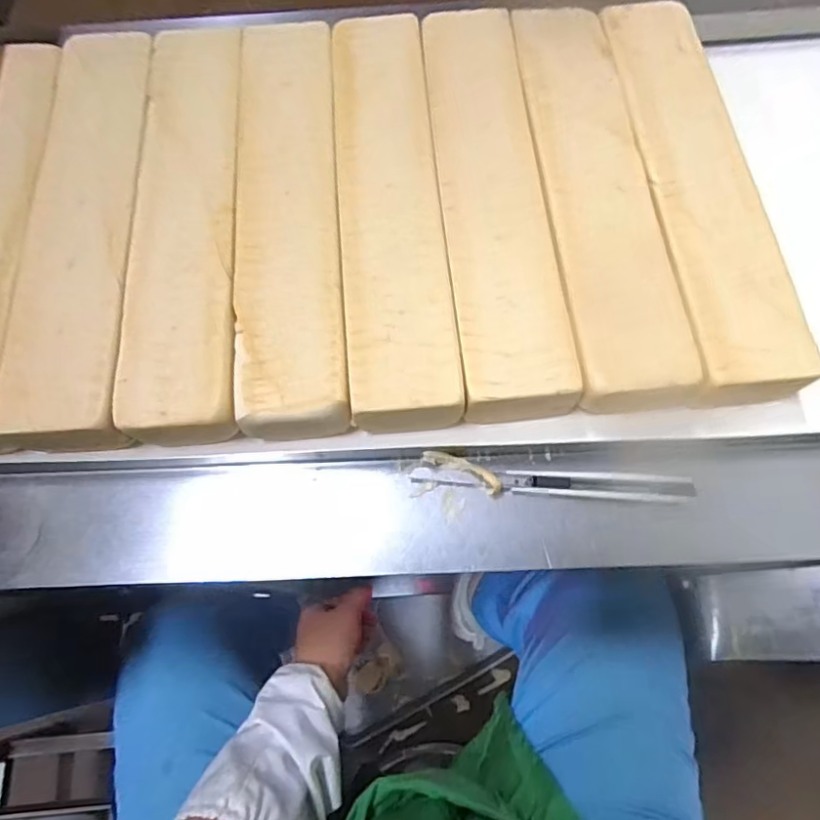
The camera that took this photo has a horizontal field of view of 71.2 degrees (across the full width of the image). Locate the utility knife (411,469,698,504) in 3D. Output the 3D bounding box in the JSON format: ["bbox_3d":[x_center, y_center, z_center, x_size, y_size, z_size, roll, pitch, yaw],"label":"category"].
[{"bbox_3d":[0.099,0.051,0.398,0.187,0.011,0.016,3,70,2],"label":"utility knife"}]

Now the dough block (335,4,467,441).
[{"bbox_3d":[-0.013,-0.155,0.454,0.080,0.054,0.364,-5,69,0],"label":"dough block"}]

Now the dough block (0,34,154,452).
[{"bbox_3d":[-0.251,-0.139,0.448,0.084,0.044,0.364,-5,69,0],"label":"dough block"}]

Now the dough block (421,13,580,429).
[{"bbox_3d":[0.063,-0.163,0.453,0.081,0.054,0.356,-5,70,-1],"label":"dough block"}]

